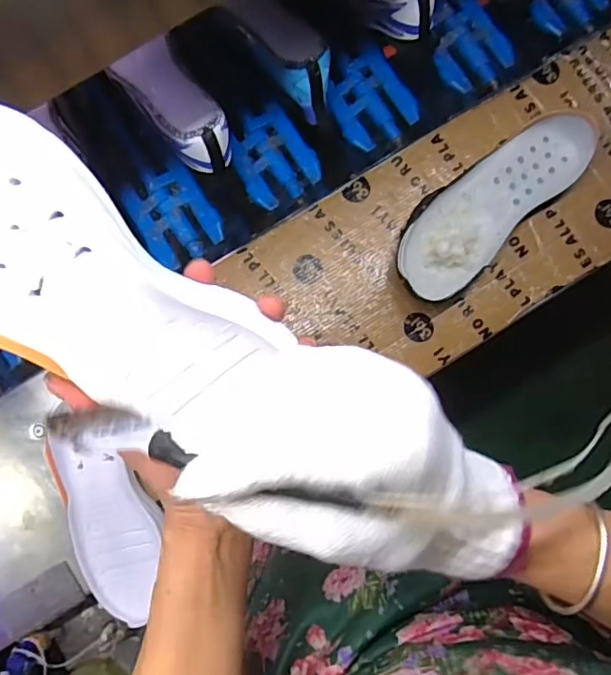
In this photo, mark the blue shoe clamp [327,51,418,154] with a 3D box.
[{"bbox_3d":[0.077,-0.280,0.648,0.089,0.015,0.102,-38,86,1],"label":"blue shoe clamp"}]

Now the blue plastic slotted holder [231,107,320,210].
[{"bbox_3d":[-0.037,-0.216,0.651,0.088,0.017,0.106,-20,87,2],"label":"blue plastic slotted holder"}]

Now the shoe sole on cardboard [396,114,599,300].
[{"bbox_3d":[0.199,-0.143,0.585,0.244,0.041,0.088,-45,86,1],"label":"shoe sole on cardboard"}]

